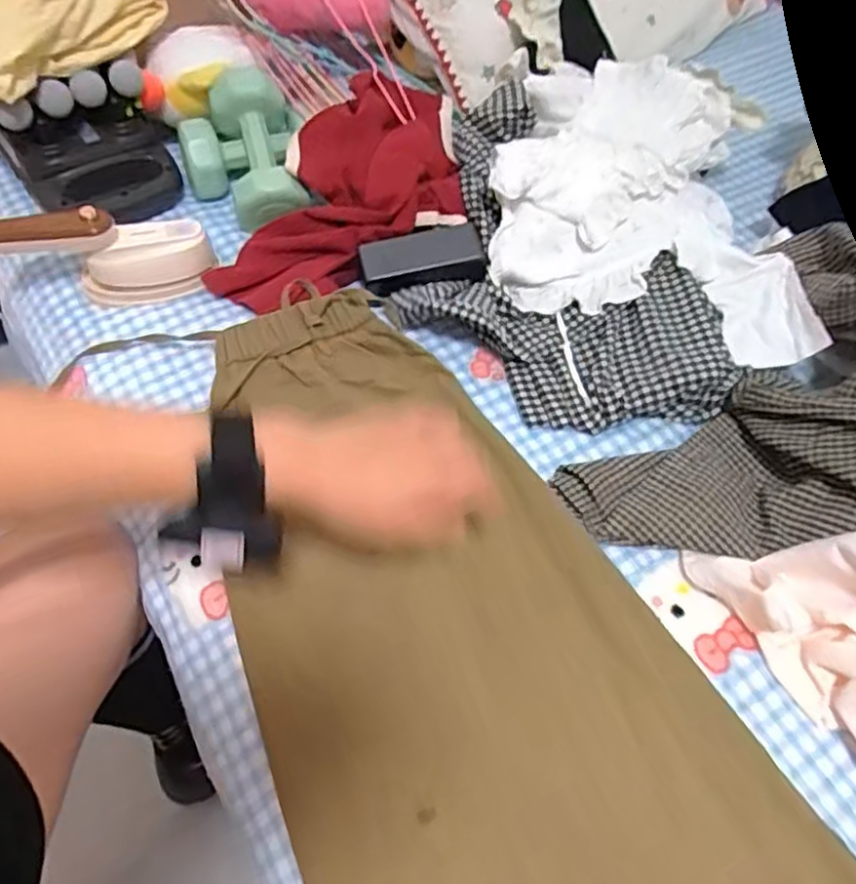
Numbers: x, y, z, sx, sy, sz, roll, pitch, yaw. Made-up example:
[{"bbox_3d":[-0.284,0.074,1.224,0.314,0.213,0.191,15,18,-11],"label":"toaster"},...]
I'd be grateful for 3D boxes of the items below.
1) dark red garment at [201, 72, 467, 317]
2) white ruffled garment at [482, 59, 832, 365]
[{"bbox_3d":[-0.059,-0.282,0.742,0.199,0.099,0.323,25,60,13],"label":"dark red garment"},{"bbox_3d":[0.233,-0.266,0.709,0.328,0.088,0.359,6,57,1],"label":"white ruffled garment"}]

